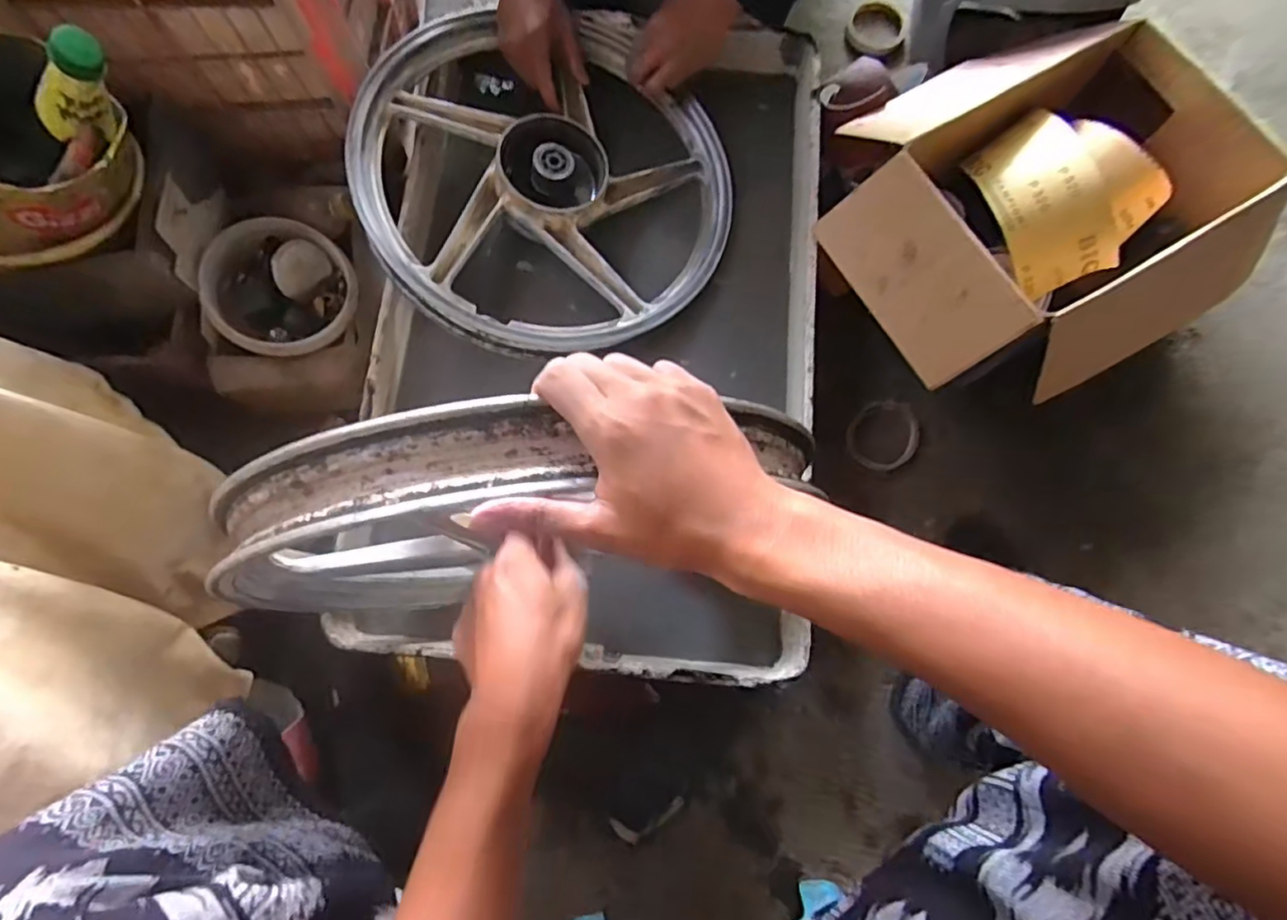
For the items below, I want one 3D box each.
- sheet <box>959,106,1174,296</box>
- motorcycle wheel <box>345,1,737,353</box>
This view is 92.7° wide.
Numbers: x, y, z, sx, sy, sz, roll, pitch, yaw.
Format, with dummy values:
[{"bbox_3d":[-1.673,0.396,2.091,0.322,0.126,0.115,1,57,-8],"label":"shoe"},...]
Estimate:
[{"bbox_3d":[0.436,-0.286,0.635,0.163,0.077,0.177,-35,79,-8],"label":"sheet"},{"bbox_3d":[-0.104,-0.336,0.717,0.411,0.096,0.434,0,76,-1],"label":"motorcycle wheel"}]

